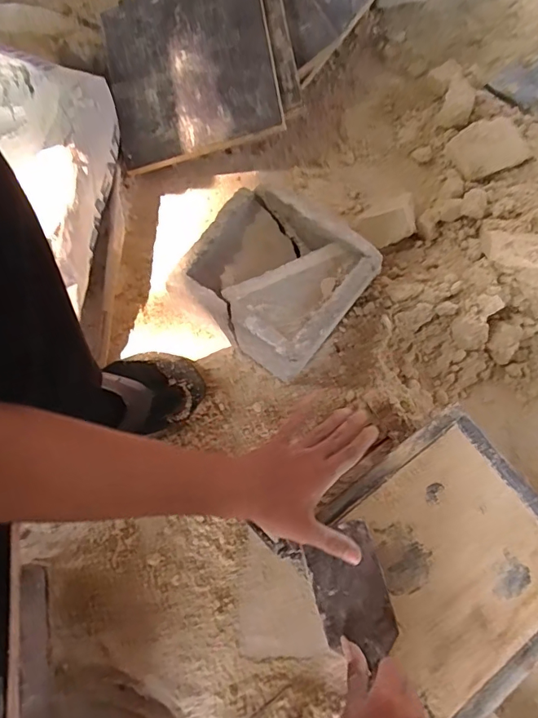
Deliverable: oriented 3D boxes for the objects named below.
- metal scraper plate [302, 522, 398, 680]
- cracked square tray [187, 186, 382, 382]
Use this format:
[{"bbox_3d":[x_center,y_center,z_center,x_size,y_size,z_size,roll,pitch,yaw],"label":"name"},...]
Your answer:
[{"bbox_3d":[0.079,0.225,0.459,0.068,0.008,0.115,-19,71,8],"label":"metal scraper plate"},{"bbox_3d":[0.012,-0.104,0.635,0.195,0.108,0.191,38,78,10],"label":"cracked square tray"}]

